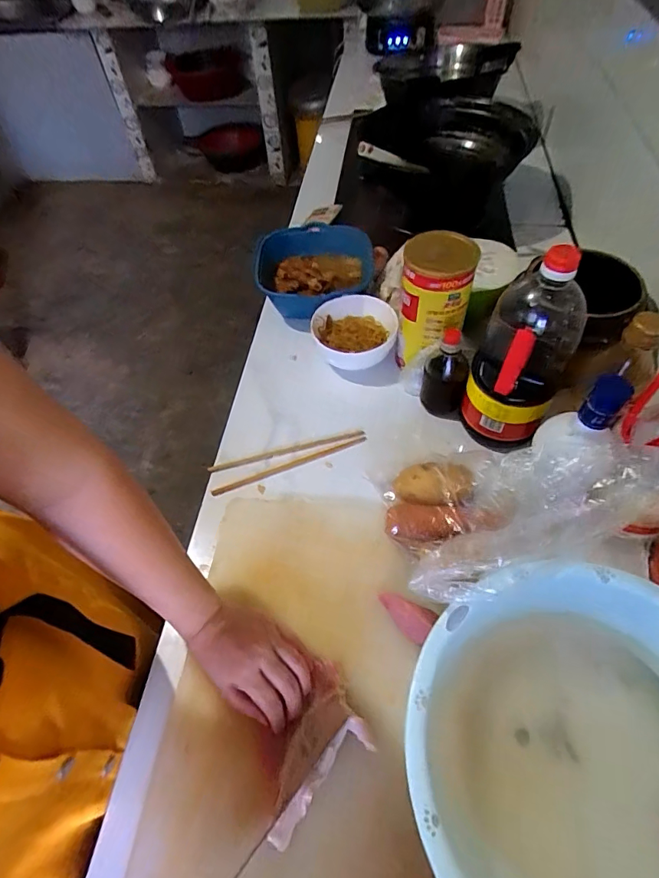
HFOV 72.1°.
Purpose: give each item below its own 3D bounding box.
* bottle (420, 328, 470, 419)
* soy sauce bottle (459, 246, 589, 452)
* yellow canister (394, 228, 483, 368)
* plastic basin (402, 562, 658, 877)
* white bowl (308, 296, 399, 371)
[{"bbox_3d":[0.172,-0.096,0.677,0.061,0.139,0.069,1,55,5],"label":"bottle"},{"bbox_3d":[0.244,-0.103,0.580,0.109,0.271,0.091,23,60,18],"label":"soy sauce bottle"},{"bbox_3d":[0.157,-0.204,0.690,0.100,0.179,0.096,16,58,15],"label":"yellow canister"},{"bbox_3d":[0.225,0.283,0.395,0.309,0.110,0.304,-2,55,3],"label":"plastic basin"},{"bbox_3d":[0.040,-0.179,0.771,0.143,0.056,0.128,5,56,8],"label":"white bowl"}]

